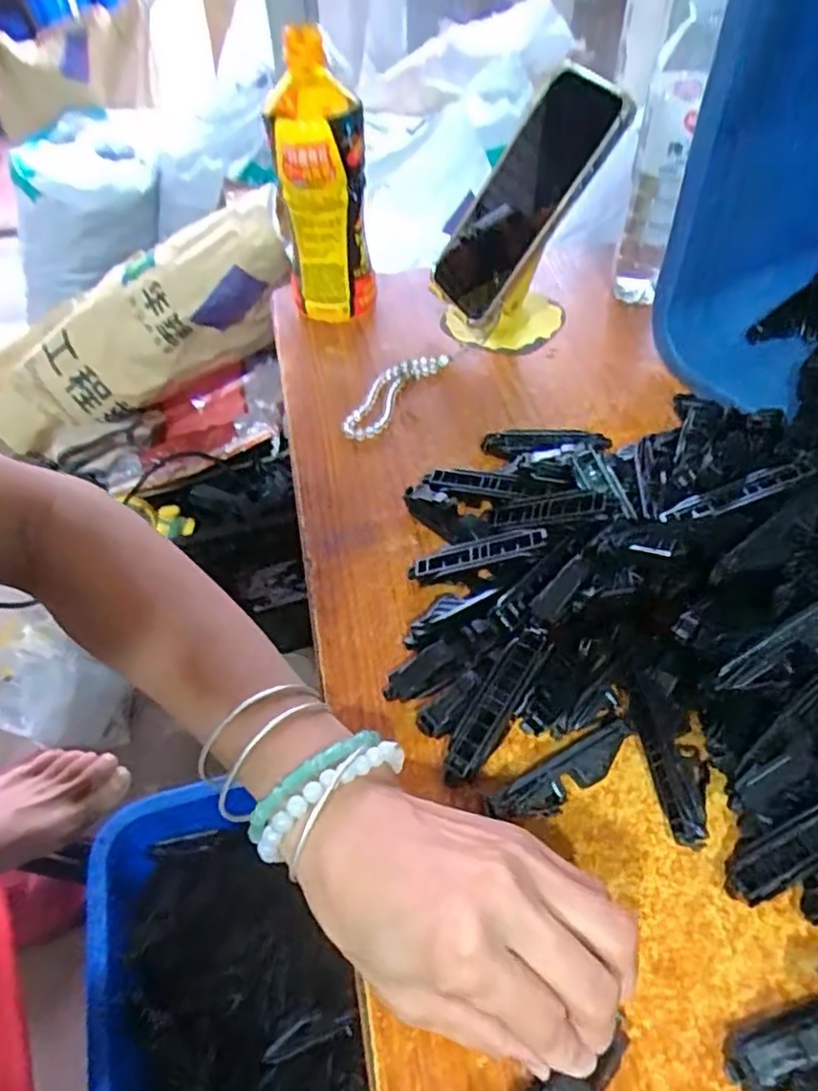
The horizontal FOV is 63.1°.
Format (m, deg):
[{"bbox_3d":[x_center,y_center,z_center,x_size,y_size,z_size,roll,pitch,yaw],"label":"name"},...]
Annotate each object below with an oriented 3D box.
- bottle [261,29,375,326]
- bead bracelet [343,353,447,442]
[{"bbox_3d":[-0.064,-0.266,0.506,0.066,0.185,0.070,-3,50,1],"label":"bottle"},{"bbox_3d":[-0.012,-0.113,0.488,0.032,0.009,0.103,26,56,23],"label":"bead bracelet"}]

